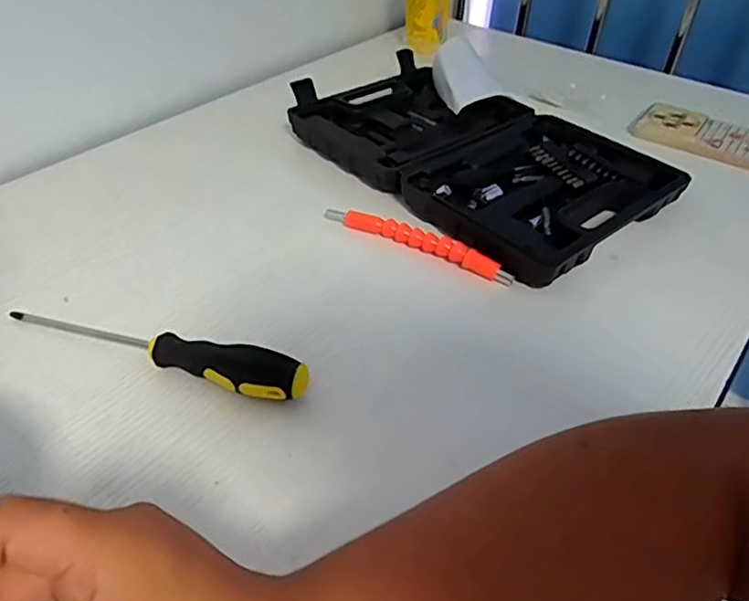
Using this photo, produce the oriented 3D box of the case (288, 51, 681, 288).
[{"bbox_3d":[0.089,-0.147,0.573,0.212,0.039,0.347,-26,48,-28],"label":"case"}]

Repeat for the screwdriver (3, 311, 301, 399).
[{"bbox_3d":[-0.145,0.032,0.382,0.215,0.028,0.028,12,42,12],"label":"screwdriver"}]

